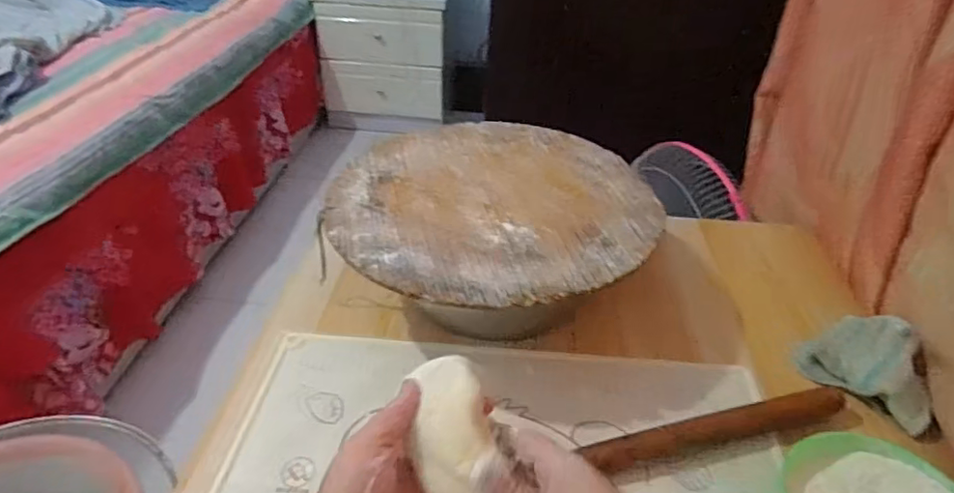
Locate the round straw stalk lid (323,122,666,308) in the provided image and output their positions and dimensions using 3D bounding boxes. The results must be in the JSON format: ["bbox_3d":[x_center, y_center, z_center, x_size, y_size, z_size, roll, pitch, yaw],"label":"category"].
[{"bbox_3d":[0.020,-0.058,0.654,0.347,0.022,0.355,2,40,-1],"label":"round straw stalk lid"}]

